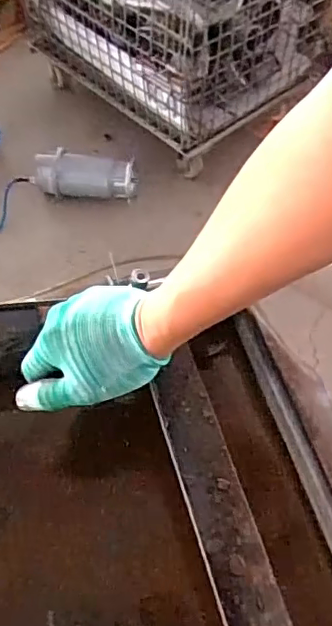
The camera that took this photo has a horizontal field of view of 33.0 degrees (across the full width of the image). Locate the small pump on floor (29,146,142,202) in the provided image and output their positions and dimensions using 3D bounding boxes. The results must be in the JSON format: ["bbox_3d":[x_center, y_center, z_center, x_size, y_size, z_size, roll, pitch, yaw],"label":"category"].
[{"bbox_3d":[-0.247,-0.422,1.729,0.319,0.122,0.110,2,55,0],"label":"small pump on floor"}]

